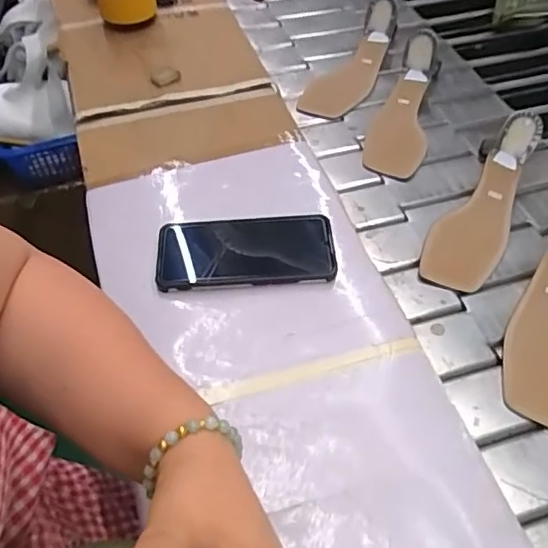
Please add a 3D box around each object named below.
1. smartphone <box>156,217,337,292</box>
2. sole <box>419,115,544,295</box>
[{"bbox_3d":[-0.026,-0.023,0.534,0.162,0.017,0.077,-1,54,-2],"label":"smartphone"},{"bbox_3d":[0.223,-0.087,0.604,0.076,0.065,0.220,22,56,18],"label":"sole"}]

